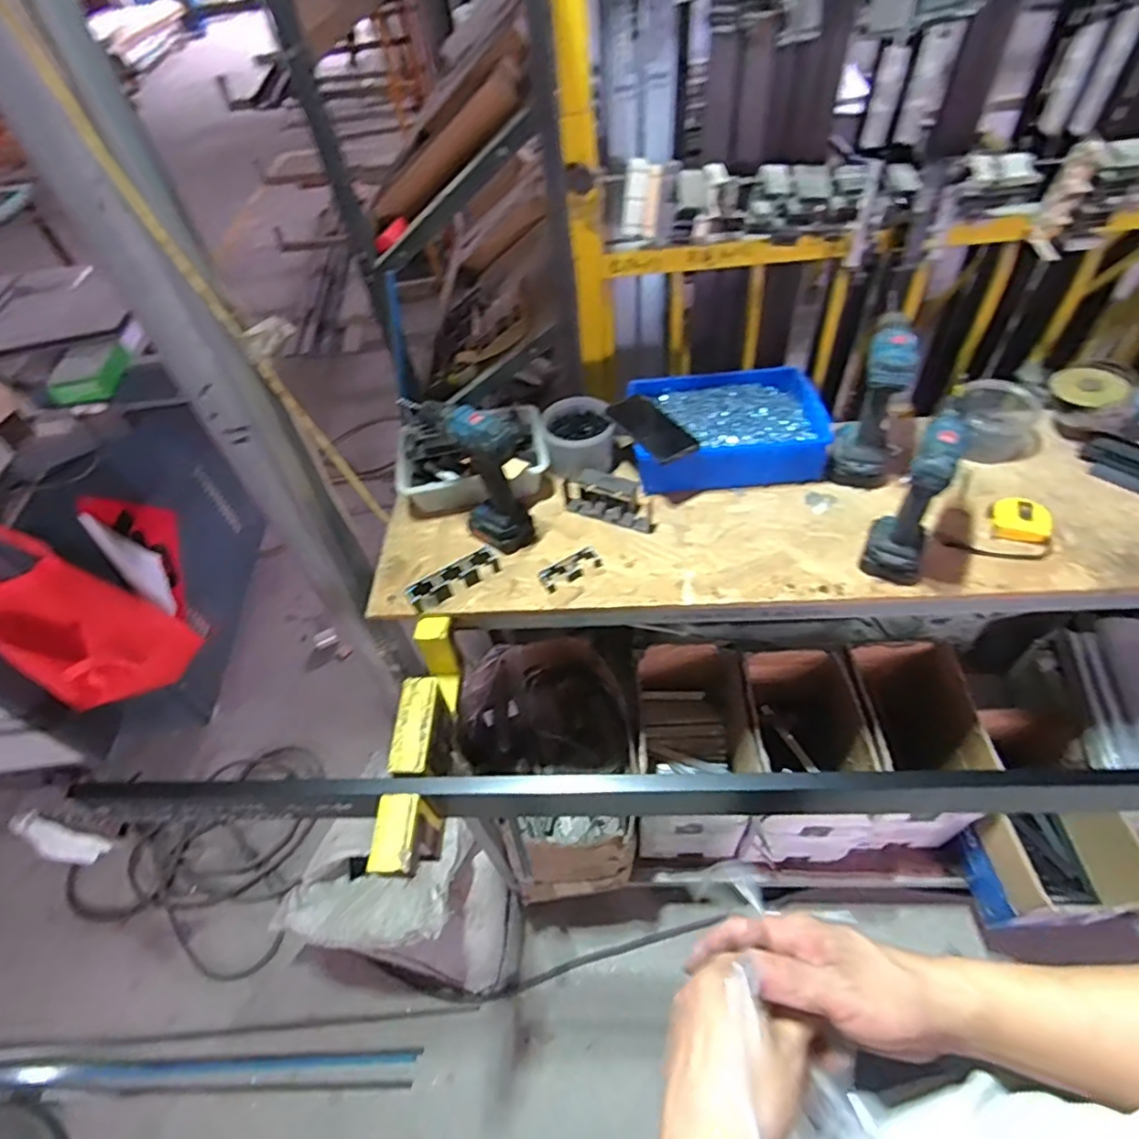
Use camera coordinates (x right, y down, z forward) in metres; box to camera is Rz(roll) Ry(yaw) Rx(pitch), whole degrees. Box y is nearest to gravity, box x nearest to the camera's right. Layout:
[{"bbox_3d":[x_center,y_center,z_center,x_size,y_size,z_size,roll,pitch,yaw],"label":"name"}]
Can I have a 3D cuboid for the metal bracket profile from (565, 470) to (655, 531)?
[{"bbox_3d":[0.064,-0.108,0.951,0.144,0.048,0.058,17,55,19],"label":"metal bracket profile"}]

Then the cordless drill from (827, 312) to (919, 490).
[{"bbox_3d":[0.453,-0.244,0.901,0.083,0.220,0.142,18,55,19],"label":"cordless drill"}]

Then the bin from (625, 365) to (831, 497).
[{"bbox_3d":[0.250,-0.232,1.004,0.294,0.085,0.218,-6,51,1],"label":"bin"}]

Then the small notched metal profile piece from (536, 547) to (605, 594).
[{"bbox_3d":[0.003,0.000,0.884,0.093,0.024,0.031,-28,53,-16],"label":"small notched metal profile piece"}]

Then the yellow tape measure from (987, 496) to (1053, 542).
[{"bbox_3d":[0.630,-0.070,0.857,0.070,0.030,0.064,6,52,11],"label":"yellow tape measure"}]

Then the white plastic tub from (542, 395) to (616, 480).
[{"bbox_3d":[0.017,-0.217,1.005,0.109,0.081,0.105,-3,51,4],"label":"white plastic tub"}]

